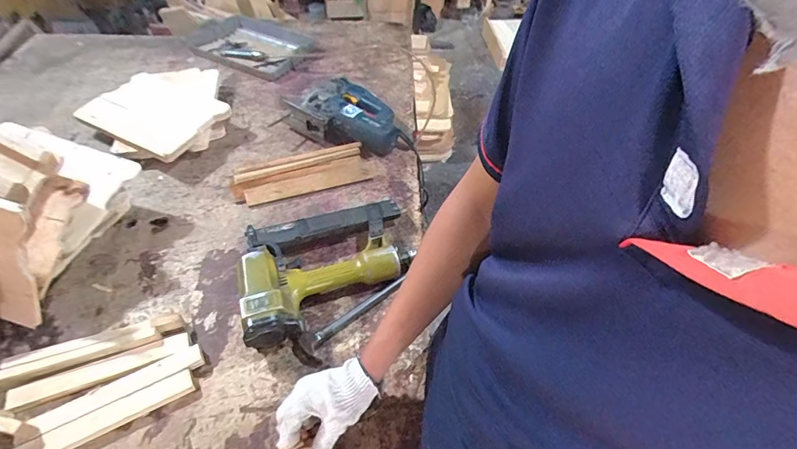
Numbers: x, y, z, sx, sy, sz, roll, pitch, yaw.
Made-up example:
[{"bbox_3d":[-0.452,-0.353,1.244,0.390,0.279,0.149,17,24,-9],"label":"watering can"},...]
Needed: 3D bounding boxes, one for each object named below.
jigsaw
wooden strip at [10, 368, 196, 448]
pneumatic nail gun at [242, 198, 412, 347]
[{"bbox_3d":[-0.110,-0.240,0.922,0.250,0.081,0.201,37,58,25],"label":"jigsaw"},{"bbox_3d":[-0.394,0.258,0.552,0.227,0.019,0.033,-22,54,-19],"label":"wooden strip"},{"bbox_3d":[-0.112,0.058,0.695,0.283,0.071,0.226,-12,52,-12],"label":"pneumatic nail gun"}]

